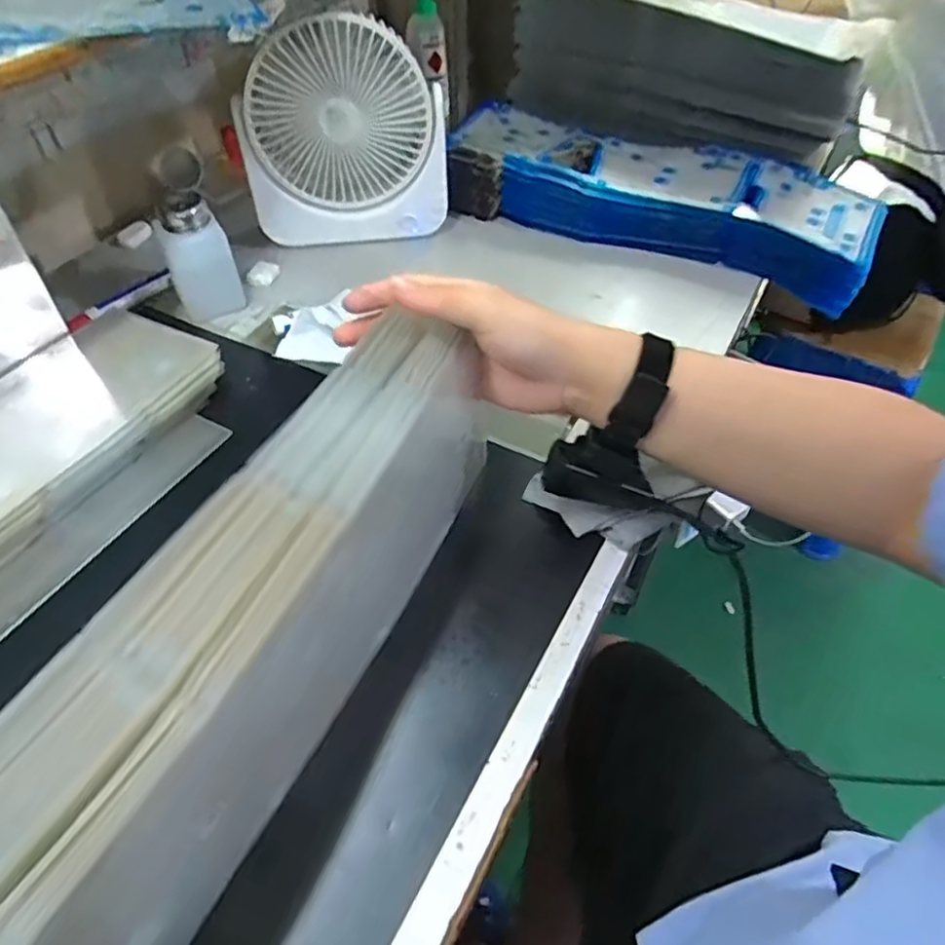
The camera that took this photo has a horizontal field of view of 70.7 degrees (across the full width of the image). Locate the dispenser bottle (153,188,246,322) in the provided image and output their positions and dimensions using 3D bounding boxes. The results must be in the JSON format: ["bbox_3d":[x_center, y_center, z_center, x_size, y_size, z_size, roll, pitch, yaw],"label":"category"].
[{"bbox_3d":[-0.245,-0.194,0.597,0.054,0.097,0.041,-22,54,-18],"label":"dispenser bottle"}]

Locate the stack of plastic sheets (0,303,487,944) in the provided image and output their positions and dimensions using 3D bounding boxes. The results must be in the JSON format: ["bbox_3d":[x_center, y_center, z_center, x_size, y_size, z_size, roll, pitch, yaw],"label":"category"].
[{"bbox_3d":[-0.108,0.081,0.315,0.102,0.131,0.391,21,46,16],"label":"stack of plastic sheets"}]

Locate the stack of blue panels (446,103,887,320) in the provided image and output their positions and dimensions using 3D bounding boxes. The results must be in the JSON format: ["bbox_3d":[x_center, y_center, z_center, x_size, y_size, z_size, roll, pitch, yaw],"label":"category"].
[{"bbox_3d":[0.189,-0.289,0.704,0.439,0.068,0.141,19,52,15],"label":"stack of blue panels"}]

